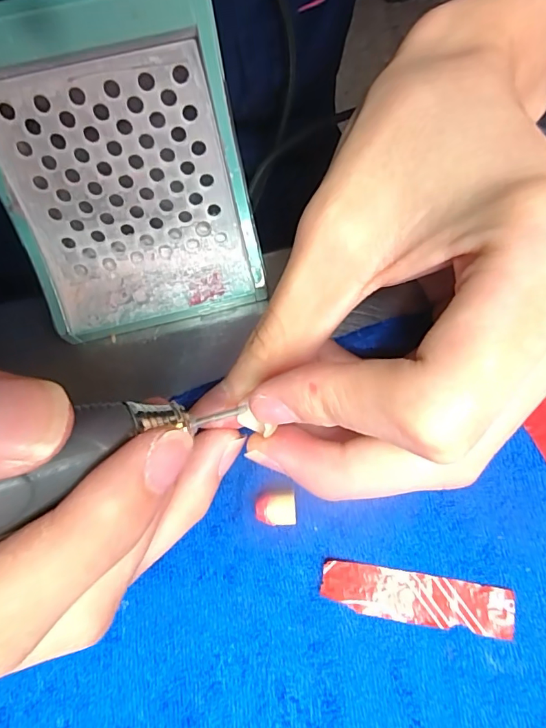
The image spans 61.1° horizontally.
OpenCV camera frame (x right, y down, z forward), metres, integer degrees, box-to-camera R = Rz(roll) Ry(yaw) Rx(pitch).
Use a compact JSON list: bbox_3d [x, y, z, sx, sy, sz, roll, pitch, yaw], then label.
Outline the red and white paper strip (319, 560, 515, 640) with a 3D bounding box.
[{"bbox_3d":[0.044,0.072,0.141,0.057,0.004,0.014,9,78,2],"label":"red and white paper strip"}]

